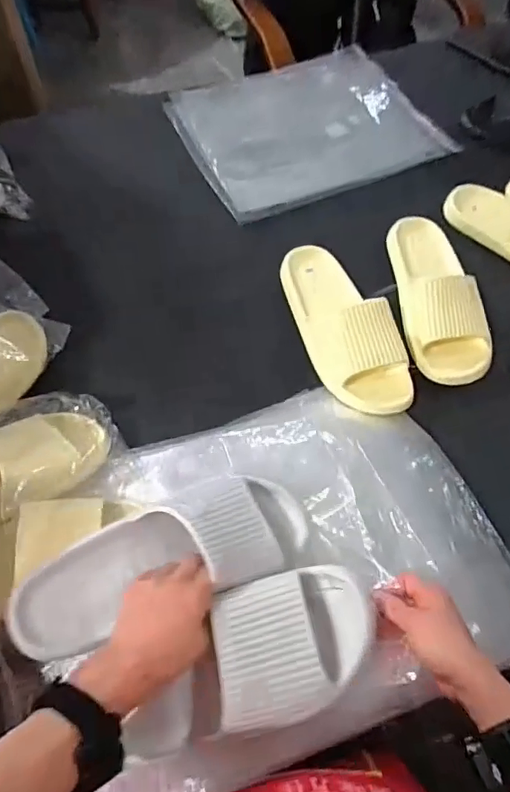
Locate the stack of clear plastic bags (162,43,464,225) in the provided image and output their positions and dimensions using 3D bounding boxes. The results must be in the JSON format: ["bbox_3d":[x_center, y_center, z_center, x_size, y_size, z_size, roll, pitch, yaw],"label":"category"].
[{"bbox_3d":[0.088,-0.453,0.868,0.401,0.030,0.305,-25,67,-14],"label":"stack of clear plastic bags"}]

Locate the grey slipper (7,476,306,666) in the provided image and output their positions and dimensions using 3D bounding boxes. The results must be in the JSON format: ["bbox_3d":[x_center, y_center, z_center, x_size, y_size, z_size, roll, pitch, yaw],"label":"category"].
[{"bbox_3d":[-0.077,0.146,0.477,0.274,0.073,0.101,-18,65,-18],"label":"grey slipper"}]

